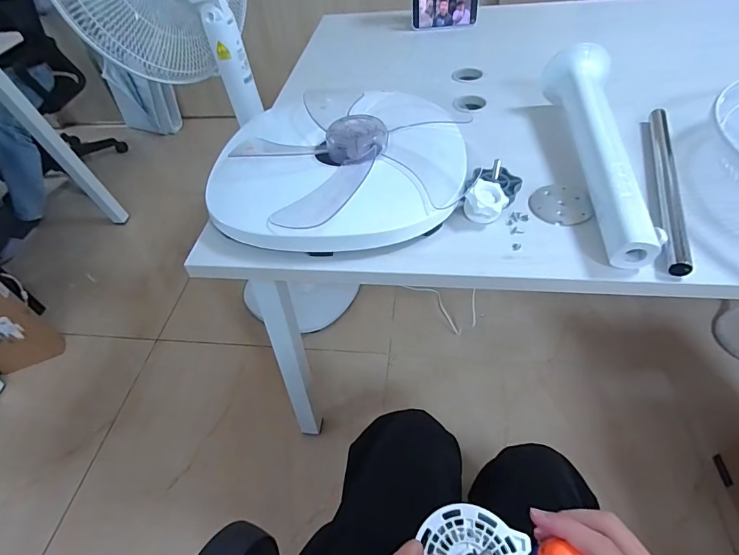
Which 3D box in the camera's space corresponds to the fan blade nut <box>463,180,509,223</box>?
[{"bbox_3d":[0.158,-0.101,0.572,0.051,0.046,0.048,-2,49,3],"label":"fan blade nut"}]

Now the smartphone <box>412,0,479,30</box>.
[{"bbox_3d":[0.183,-0.653,1.012,0.156,0.081,0.016,-1,37,5],"label":"smartphone"}]

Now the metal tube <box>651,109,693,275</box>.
[{"bbox_3d":[0.418,-0.138,0.584,0.025,0.024,0.349,13,52,16],"label":"metal tube"}]

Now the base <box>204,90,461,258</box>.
[{"bbox_3d":[-0.049,-0.193,0.650,0.384,0.066,0.367,-4,49,1],"label":"base"}]

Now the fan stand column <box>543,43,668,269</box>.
[{"bbox_3d":[0.340,-0.199,0.597,0.105,0.086,0.415,-1,49,4],"label":"fan stand column"}]

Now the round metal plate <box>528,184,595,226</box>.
[{"bbox_3d":[0.268,-0.105,0.586,0.078,0.007,0.081,-2,49,3],"label":"round metal plate"}]

